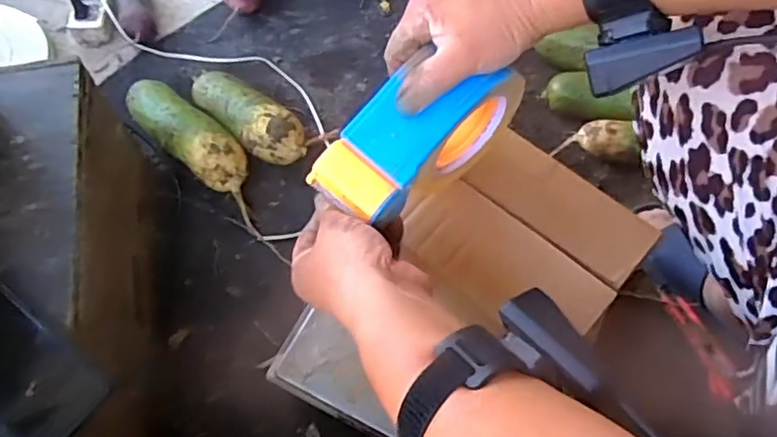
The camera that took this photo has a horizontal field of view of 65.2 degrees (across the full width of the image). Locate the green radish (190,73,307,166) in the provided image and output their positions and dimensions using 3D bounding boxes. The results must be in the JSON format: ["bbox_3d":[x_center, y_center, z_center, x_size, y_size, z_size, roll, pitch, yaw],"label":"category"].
[{"bbox_3d":[-0.200,-0.145,0.871,0.200,0.064,0.077,36,66,17],"label":"green radish"}]

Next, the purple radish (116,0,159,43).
[{"bbox_3d":[-0.414,-0.348,0.994,0.052,0.042,0.150,-18,63,-11],"label":"purple radish"}]

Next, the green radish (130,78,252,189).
[{"bbox_3d":[-0.281,-0.119,0.855,0.210,0.064,0.075,38,67,18],"label":"green radish"}]

